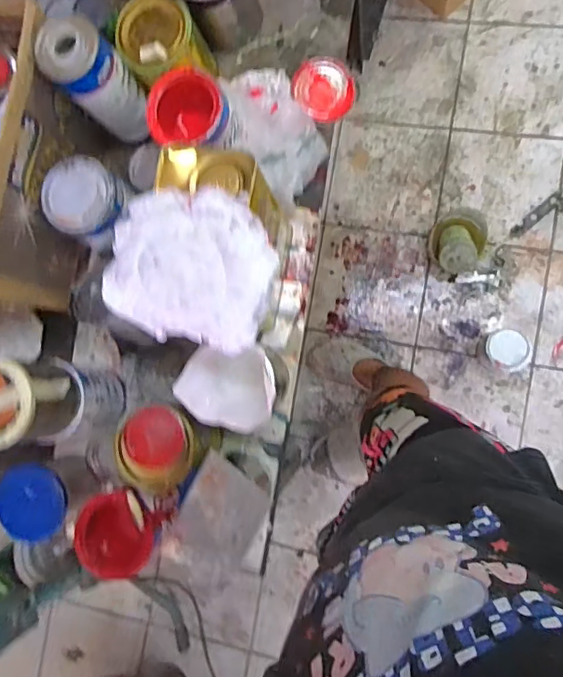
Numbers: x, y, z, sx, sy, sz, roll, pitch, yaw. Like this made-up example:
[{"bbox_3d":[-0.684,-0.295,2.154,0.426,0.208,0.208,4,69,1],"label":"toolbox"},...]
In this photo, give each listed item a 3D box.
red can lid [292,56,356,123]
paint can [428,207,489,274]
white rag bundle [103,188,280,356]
[{"bbox_3d":[0.062,-0.366,0.762,0.091,0.018,0.083,0,108,-1],"label":"red can lid"},{"bbox_3d":[0.458,-0.251,1.341,0.144,0.143,0.171,35,92,9],"label":"paint can"},{"bbox_3d":[-0.089,-0.072,0.520,0.165,0.047,0.146,12,89,8],"label":"white rag bundle"}]

